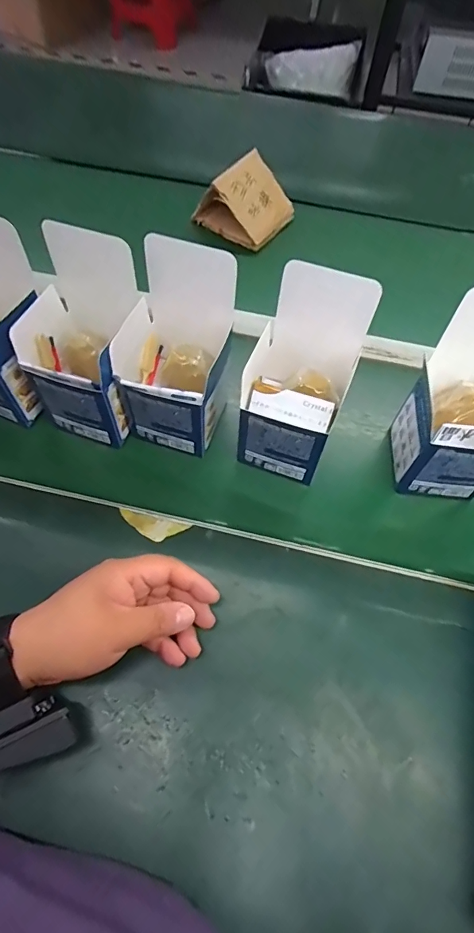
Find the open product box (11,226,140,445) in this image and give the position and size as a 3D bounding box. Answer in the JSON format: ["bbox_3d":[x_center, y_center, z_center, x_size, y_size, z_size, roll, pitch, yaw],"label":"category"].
[{"bbox_3d":[-0.144,-0.121,0.431,0.096,0.156,0.113,18,60,7],"label":"open product box"}]

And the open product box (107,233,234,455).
[{"bbox_3d":[-0.054,-0.104,0.423,0.095,0.165,0.102,17,60,6],"label":"open product box"}]

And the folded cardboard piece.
[{"bbox_3d":[0.015,-0.379,0.642,0.107,0.076,0.111,36,64,16],"label":"folded cardboard piece"}]

